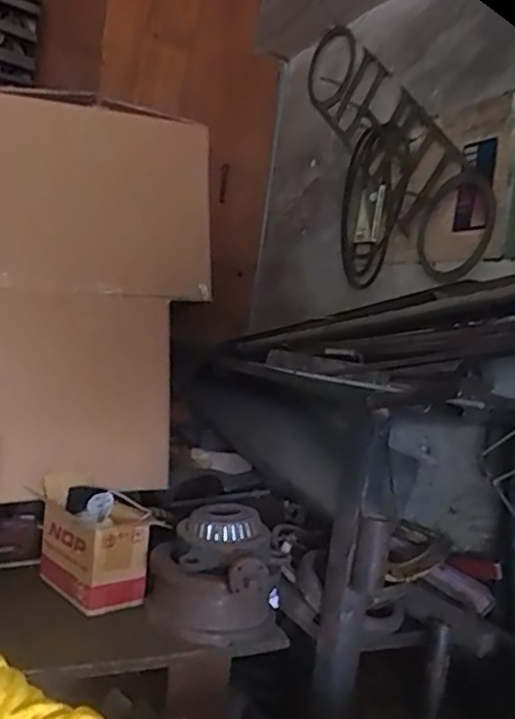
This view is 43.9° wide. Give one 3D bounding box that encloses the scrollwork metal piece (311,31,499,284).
[{"bbox_3d":[0.299,-0.499,1.716,0.064,0.472,0.961,0,45,-22],"label":"scrollwork metal piece"}]

